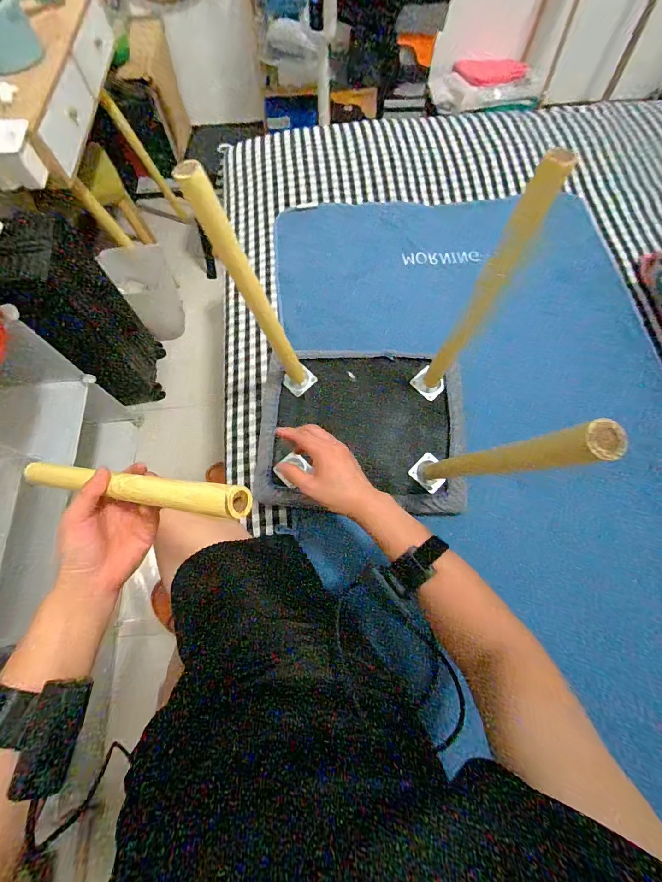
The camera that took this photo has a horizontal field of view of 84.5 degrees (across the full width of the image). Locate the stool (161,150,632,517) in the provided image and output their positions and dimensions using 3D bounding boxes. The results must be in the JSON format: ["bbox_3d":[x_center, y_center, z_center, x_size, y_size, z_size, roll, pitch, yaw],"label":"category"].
[{"bbox_3d":[0.030,-0.114,0.481,0.356,0.359,0.329,5,69,3],"label":"stool"}]

